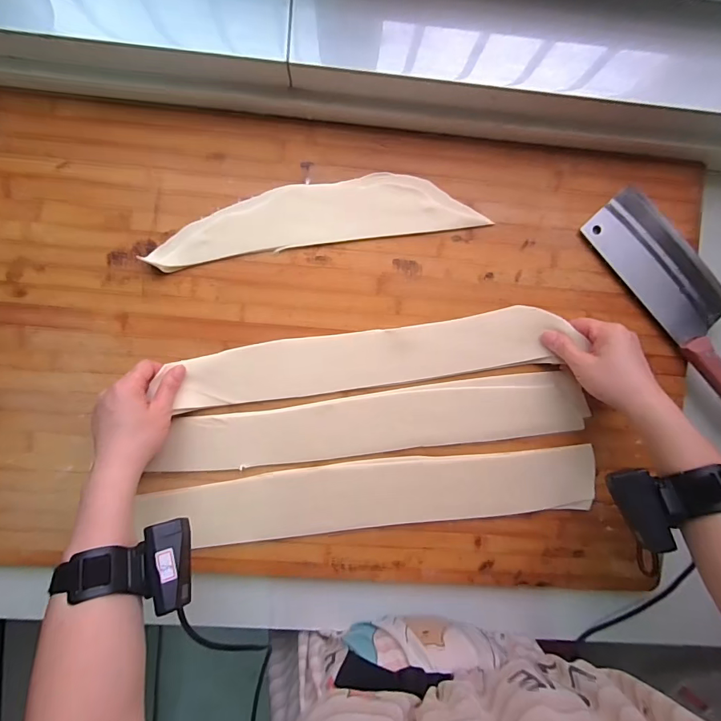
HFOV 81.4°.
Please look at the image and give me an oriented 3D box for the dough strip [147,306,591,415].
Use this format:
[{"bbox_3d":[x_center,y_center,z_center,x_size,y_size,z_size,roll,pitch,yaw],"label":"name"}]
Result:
[{"bbox_3d":[0.018,-0.001,0.452,0.400,0.021,0.063,-9,98,-4],"label":"dough strip"}]

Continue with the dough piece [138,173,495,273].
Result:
[{"bbox_3d":[-0.045,-0.154,0.442,0.337,0.013,0.066,-9,95,-3],"label":"dough piece"}]

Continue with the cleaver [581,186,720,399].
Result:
[{"bbox_3d":[0.376,-0.067,0.480,0.091,0.026,0.290,-43,96,1],"label":"cleaver"}]

